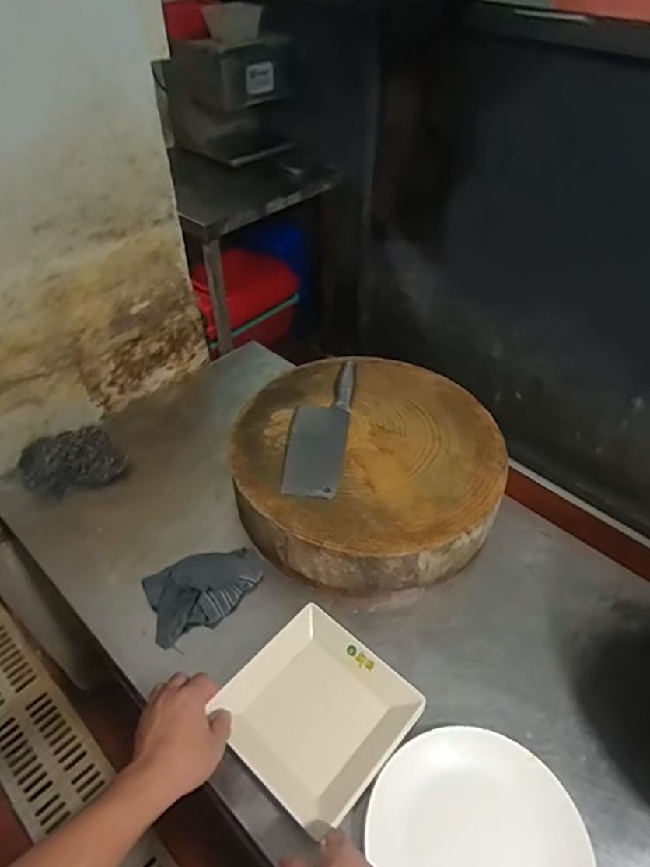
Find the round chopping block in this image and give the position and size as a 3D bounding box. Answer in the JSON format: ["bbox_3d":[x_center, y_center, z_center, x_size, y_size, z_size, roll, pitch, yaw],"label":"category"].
[{"bbox_3d":[0.067,0.049,0.880,0.388,0.096,0.389,-8,45,-8],"label":"round chopping block"}]

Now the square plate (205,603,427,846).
[{"bbox_3d":[-0.010,0.323,0.659,0.190,0.017,0.186,33,53,29],"label":"square plate"}]

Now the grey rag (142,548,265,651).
[{"bbox_3d":[-0.171,0.214,0.794,0.159,0.026,0.102,-22,49,-20],"label":"grey rag"}]

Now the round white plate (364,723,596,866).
[{"bbox_3d":[0.159,0.427,0.576,0.209,0.022,0.221,0,45,0],"label":"round white plate"}]

